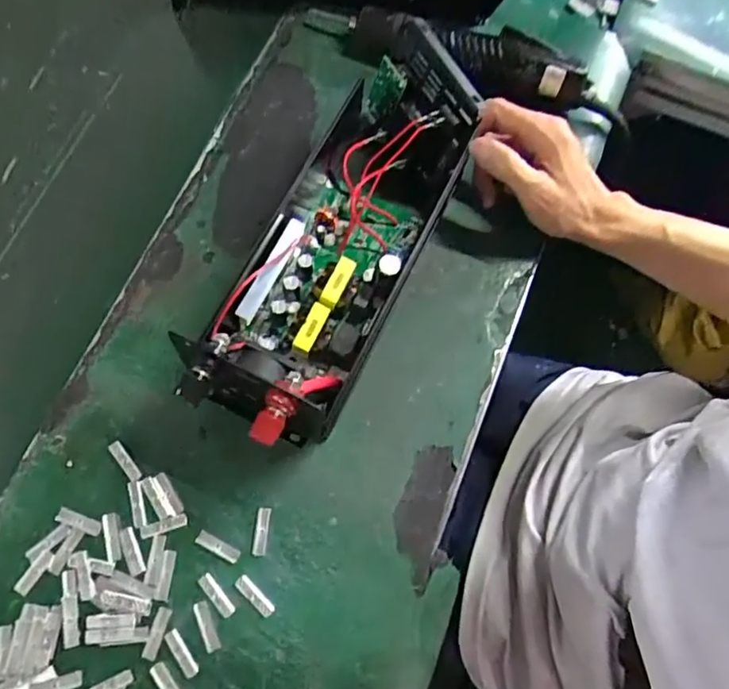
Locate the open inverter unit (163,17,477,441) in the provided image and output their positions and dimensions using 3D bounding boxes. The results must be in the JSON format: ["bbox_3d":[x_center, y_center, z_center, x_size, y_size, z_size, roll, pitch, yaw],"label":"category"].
[{"bbox_3d":[-0.016,-0.073,0.394,0.097,0.093,0.285,24,74,6],"label":"open inverter unit"}]

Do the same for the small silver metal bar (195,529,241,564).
[{"bbox_3d":[-0.099,0.136,0.384,0.031,0.004,0.009,26,73,6],"label":"small silver metal bar"}]

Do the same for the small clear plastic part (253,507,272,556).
[{"bbox_3d":[-0.070,0.127,0.389,0.009,0.004,0.031,6,72,0],"label":"small clear plastic part"}]

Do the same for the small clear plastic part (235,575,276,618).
[{"bbox_3d":[-0.072,0.166,0.377,0.031,0.004,0.010,43,76,11],"label":"small clear plastic part"}]

